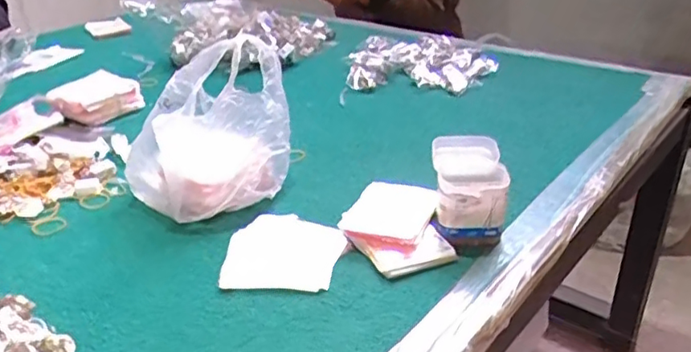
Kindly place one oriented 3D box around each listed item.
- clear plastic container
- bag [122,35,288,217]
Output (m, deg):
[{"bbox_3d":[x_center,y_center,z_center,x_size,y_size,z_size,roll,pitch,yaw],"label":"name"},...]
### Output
[{"bbox_3d":[0.122,0.019,0.603,0.068,0.077,0.106,0,28,3],"label":"clear plastic container"},{"bbox_3d":[-0.145,-0.048,0.639,0.172,0.166,0.111,-12,30,-19],"label":"bag"}]

